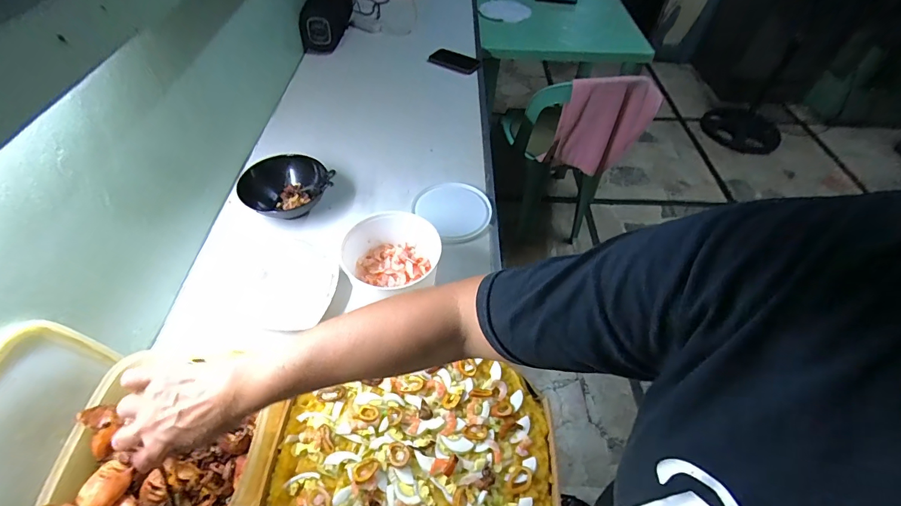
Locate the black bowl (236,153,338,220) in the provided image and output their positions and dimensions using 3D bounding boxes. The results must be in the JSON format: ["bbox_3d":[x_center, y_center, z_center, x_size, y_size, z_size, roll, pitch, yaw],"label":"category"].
[{"bbox_3d":[-0.324,-0.132,0.786,0.167,0.070,0.137,-24,56,-20],"label":"black bowl"}]

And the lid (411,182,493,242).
[{"bbox_3d":[0.009,-0.094,0.833,0.144,0.019,0.158,1,52,-1],"label":"lid"}]

